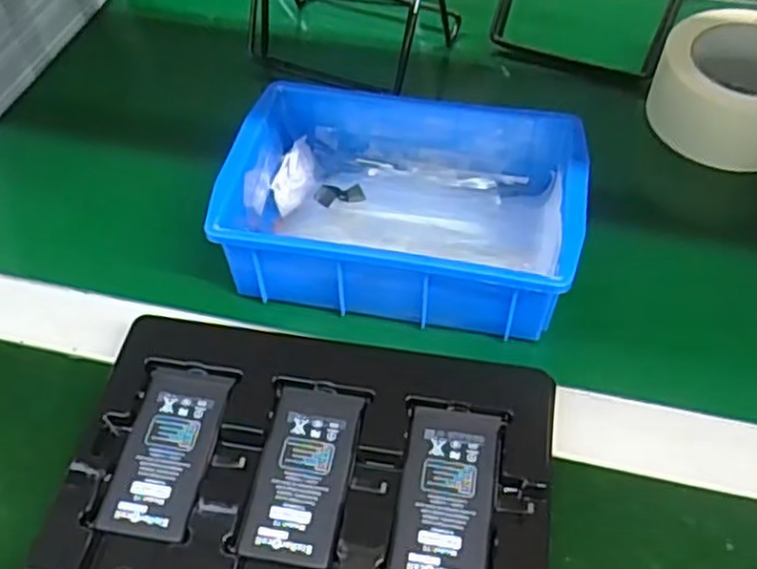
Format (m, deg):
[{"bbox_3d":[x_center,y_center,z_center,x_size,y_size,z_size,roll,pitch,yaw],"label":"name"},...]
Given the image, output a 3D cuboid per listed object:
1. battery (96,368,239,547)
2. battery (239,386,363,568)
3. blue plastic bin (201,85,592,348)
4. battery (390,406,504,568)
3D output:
[{"bbox_3d":[-0.104,0.081,0.370,0.044,0.004,0.085,7,54,7],"label":"battery"},{"bbox_3d":[-0.036,0.090,0.360,0.041,0.004,0.084,8,54,7],"label":"battery"},{"bbox_3d":[0.017,-0.056,0.456,0.202,0.057,0.151,9,54,8],"label":"blue plastic bin"},{"bbox_3d":[0.033,0.098,0.351,0.044,0.004,0.086,8,54,7],"label":"battery"}]

